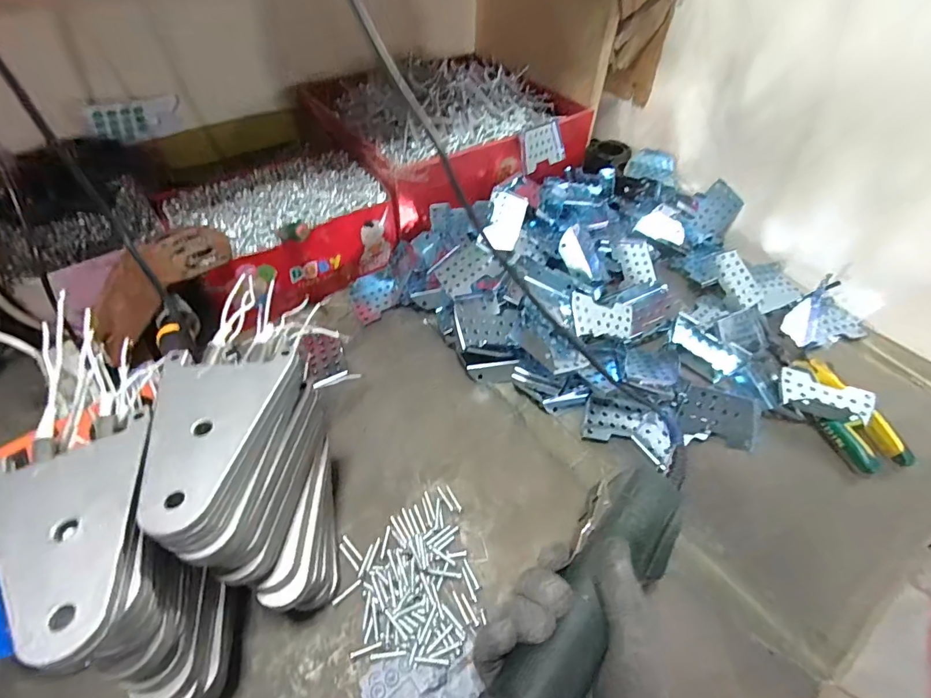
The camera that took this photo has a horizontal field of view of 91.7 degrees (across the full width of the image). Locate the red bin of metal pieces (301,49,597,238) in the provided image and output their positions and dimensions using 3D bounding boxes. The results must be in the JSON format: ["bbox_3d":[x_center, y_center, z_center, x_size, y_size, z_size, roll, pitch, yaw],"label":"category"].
[{"bbox_3d":[-0.021,-0.293,0.587,0.301,0.081,0.268,-27,56,-23],"label":"red bin of metal pieces"}]

